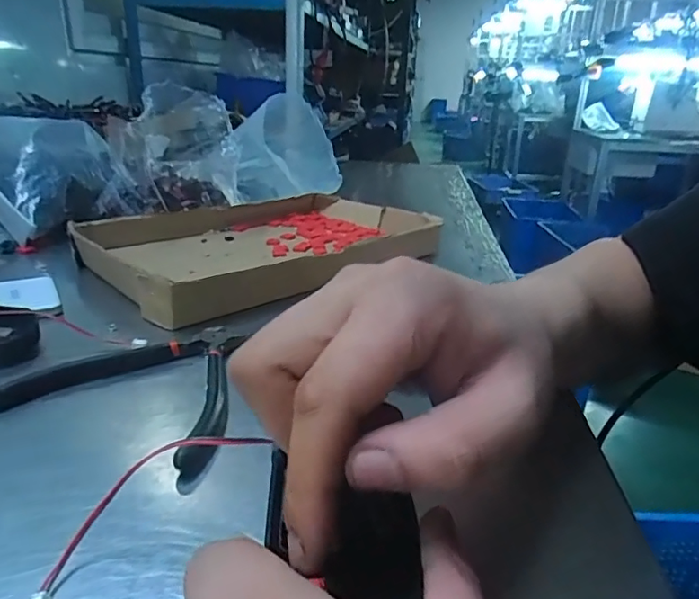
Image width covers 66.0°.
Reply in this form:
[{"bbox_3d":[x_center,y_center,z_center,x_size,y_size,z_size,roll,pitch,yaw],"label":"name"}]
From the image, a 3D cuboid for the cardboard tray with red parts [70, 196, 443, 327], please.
[{"bbox_3d":[-0.082,-0.062,0.546,0.314,0.034,0.232,-16,28,-37],"label":"cardboard tray with red parts"}]

